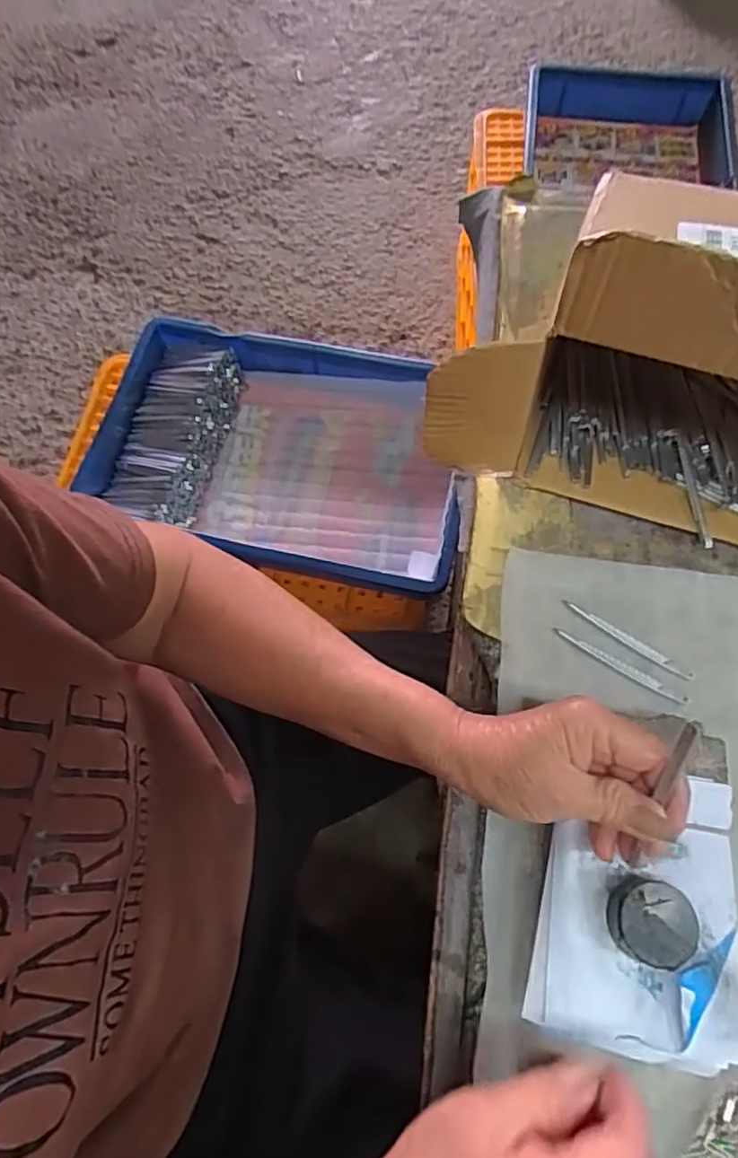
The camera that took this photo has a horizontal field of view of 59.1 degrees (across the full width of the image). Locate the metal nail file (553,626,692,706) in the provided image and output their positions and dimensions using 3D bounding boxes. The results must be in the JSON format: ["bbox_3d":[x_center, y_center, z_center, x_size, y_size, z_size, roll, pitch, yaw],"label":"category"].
[{"bbox_3d":[0.167,0.057,0.434,0.093,0.010,0.007,31,73,14],"label":"metal nail file"}]

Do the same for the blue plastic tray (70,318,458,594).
[{"bbox_3d":[-0.107,-0.148,0.786,0.438,0.078,0.283,11,69,7],"label":"blue plastic tray"}]

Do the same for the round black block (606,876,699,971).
[{"bbox_3d":[0.141,0.172,0.327,0.037,0.020,0.037,-1,68,2],"label":"round black block"}]

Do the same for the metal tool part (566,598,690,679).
[{"bbox_3d":[0.174,0.041,0.439,0.092,0.008,0.008,35,73,15],"label":"metal tool part"}]

